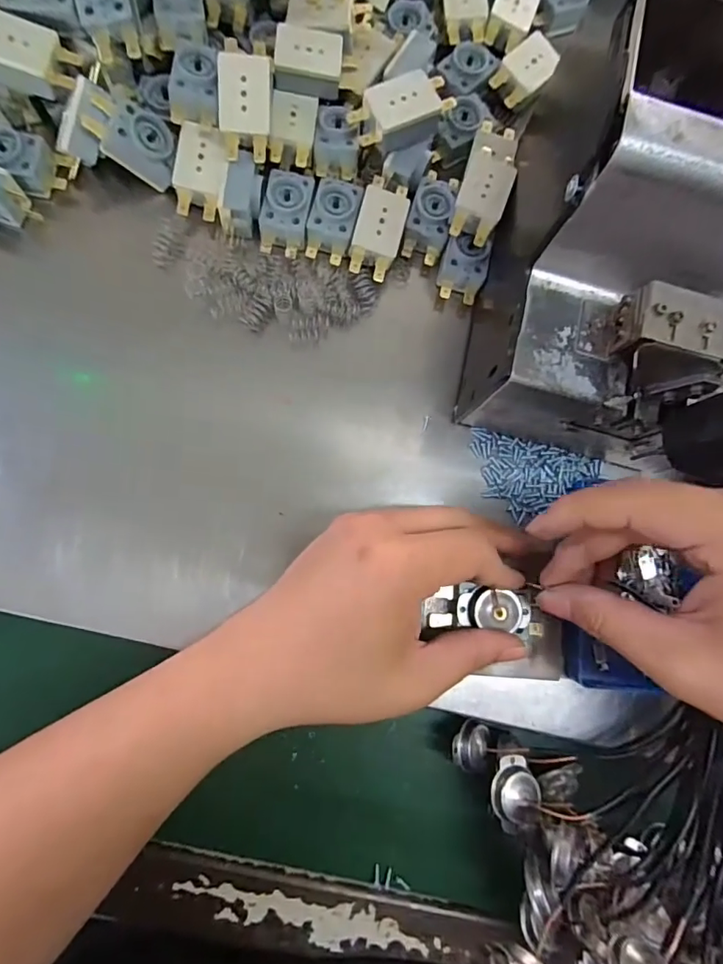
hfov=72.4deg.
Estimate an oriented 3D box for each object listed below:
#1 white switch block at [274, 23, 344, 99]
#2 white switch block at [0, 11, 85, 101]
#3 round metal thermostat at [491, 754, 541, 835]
[{"bbox_3d":[-0.030,-0.243,0.285,0.038,0.015,0.028,6,82,-5],"label":"white switch block"},{"bbox_3d":[-0.177,-0.225,0.258,0.043,0.020,0.029,19,81,-3],"label":"white switch block"},{"bbox_3d":[0.079,0.163,0.259,0.025,0.020,0.033,-10,84,-7],"label":"round metal thermostat"}]

